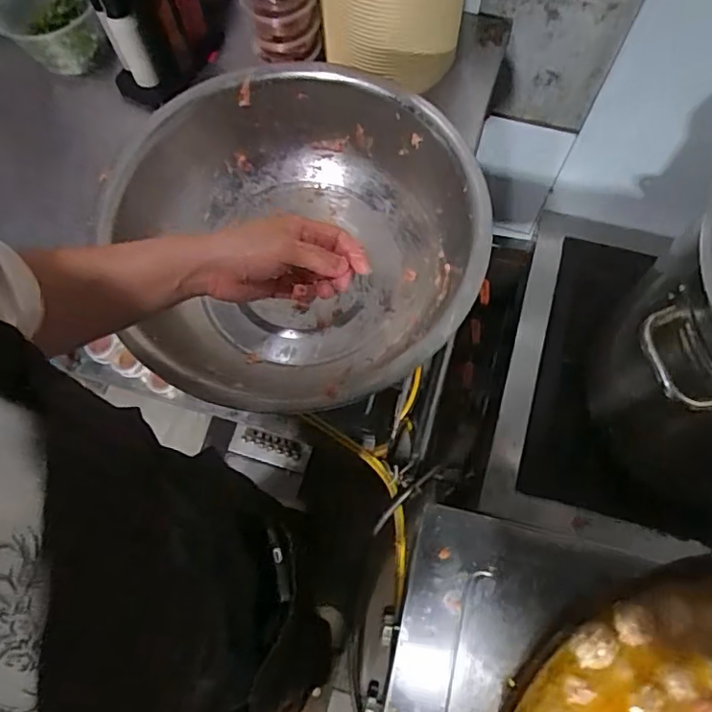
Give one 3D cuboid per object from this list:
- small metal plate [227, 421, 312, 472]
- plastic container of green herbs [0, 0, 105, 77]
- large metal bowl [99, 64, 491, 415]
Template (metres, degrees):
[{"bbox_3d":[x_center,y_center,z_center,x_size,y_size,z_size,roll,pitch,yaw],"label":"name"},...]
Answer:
[{"bbox_3d":[-0.198,0.211,1.315,0.184,0.012,0.073,16,88,6],"label":"small metal plate"},{"bbox_3d":[-0.398,-0.441,0.741,0.123,0.069,0.135,-22,71,-5],"label":"plastic container of green herbs"},{"bbox_3d":[-0.055,-0.120,0.606,0.357,0.113,0.365,-1,71,2],"label":"large metal bowl"}]

